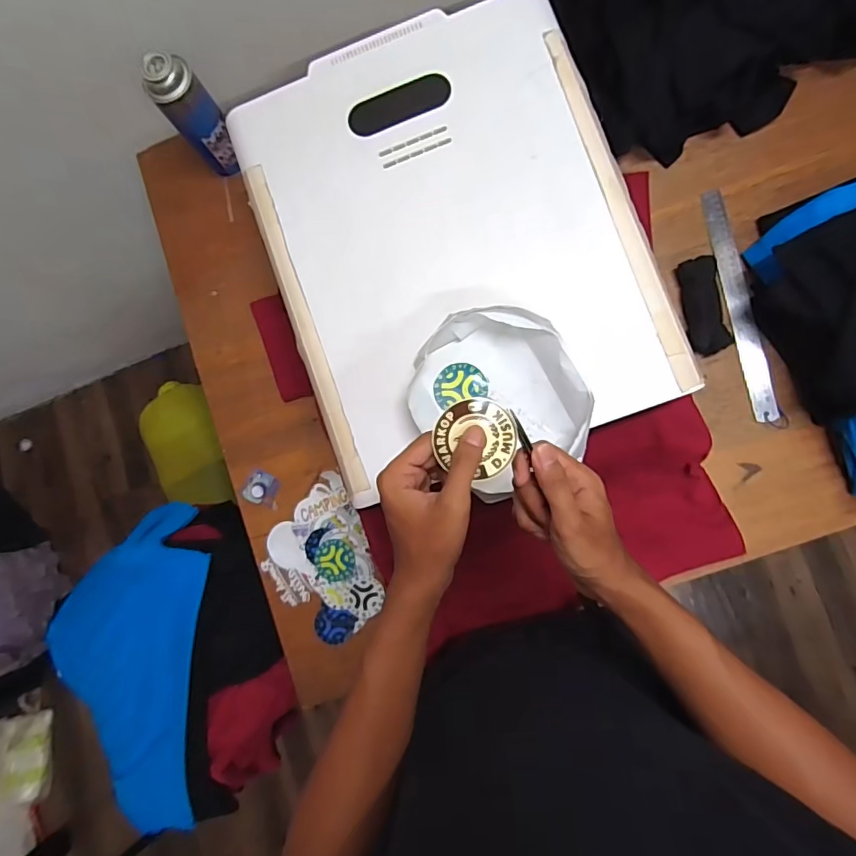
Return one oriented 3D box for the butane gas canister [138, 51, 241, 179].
[{"bbox_3d":[-0.314,-0.425,0.692,0.064,0.164,0.059,-37,84,2],"label":"butane gas canister"}]

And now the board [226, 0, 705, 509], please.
[{"bbox_3d":[0.022,-0.216,0.561,0.395,0.015,0.492,-19,85,5],"label":"board"}]

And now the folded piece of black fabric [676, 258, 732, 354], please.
[{"bbox_3d":[0.367,-0.163,0.668,0.044,0.031,0.128,-7,86,5],"label":"folded piece of black fabric"}]

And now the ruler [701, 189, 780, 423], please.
[{"bbox_3d":[0.422,-0.168,0.678,0.030,0.007,0.322,-13,84,20],"label":"ruler"}]

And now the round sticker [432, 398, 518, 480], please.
[{"bbox_3d":[0.038,0.009,0.395,0.062,0.004,0.063,0,98,0],"label":"round sticker"}]

